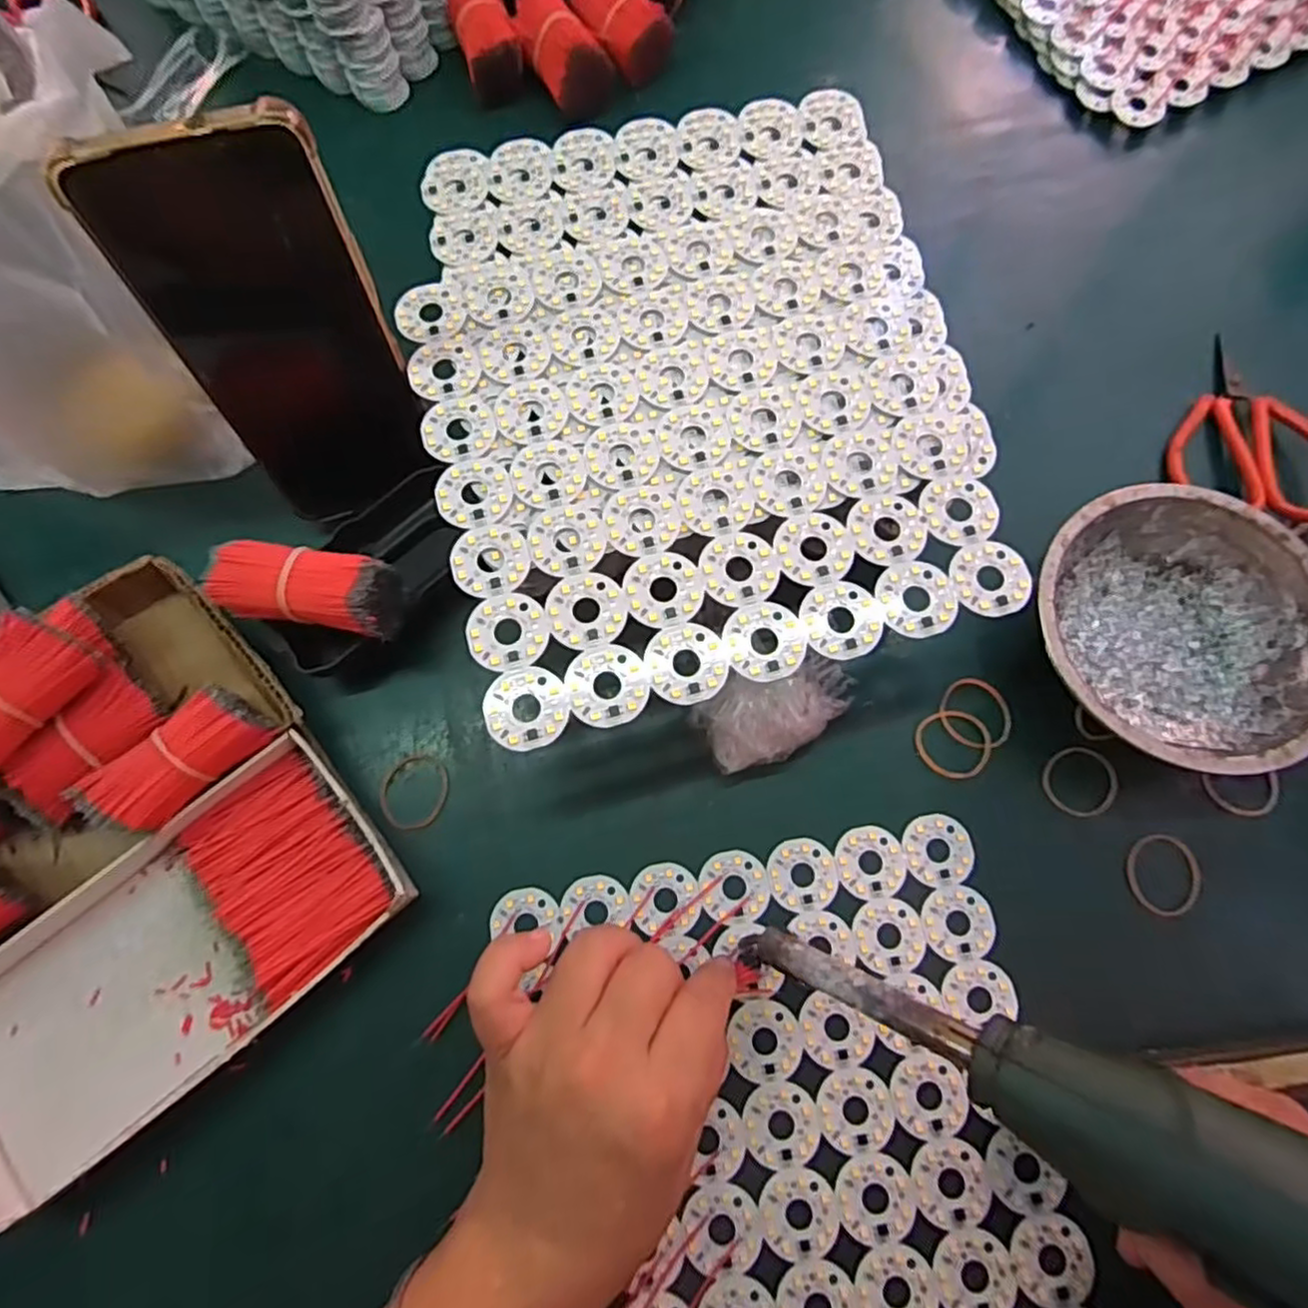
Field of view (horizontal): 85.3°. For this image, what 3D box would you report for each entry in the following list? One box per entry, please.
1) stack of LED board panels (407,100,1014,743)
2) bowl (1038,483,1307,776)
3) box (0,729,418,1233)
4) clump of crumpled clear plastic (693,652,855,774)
[{"bbox_3d":[0.016,-0.123,0.304,0.227,0.009,0.279,-15,75,-4],"label":"stack of LED board panels"},{"bbox_3d":[0.230,-0.010,0.319,0.121,0.044,0.122,0,74,0],"label":"bowl"},{"bbox_3d":[-0.201,0.123,0.294,0.185,0.023,0.096,-39,78,-10],"label":"box"},{"bbox_3d":[0.057,0.027,0.318,0.070,0.028,0.037,-16,75,-4],"label":"clump of crumpled clear plastic"}]

